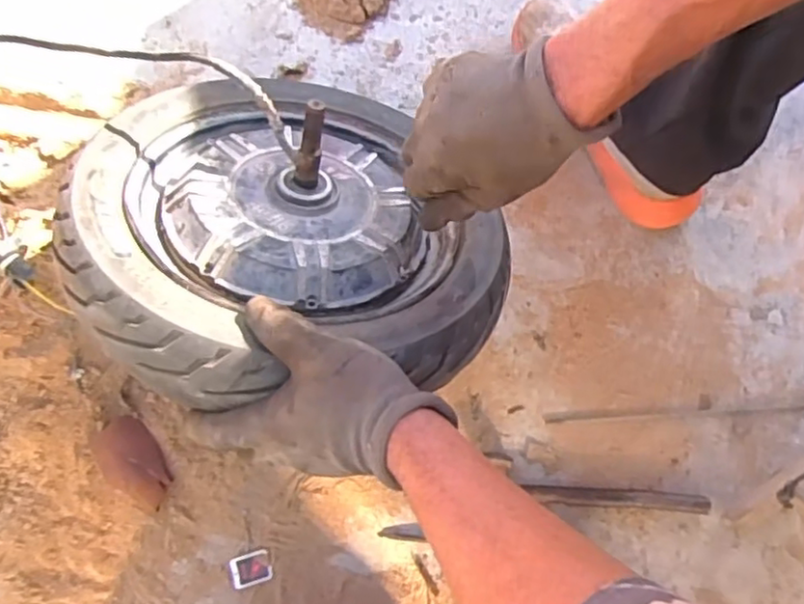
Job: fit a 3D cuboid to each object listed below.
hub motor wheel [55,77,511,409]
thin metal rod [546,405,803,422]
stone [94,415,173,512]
[{"bbox_3d":[-0.087,-0.069,0.528,0.334,0.168,0.334,9,47,-10],"label":"hub motor wheel"},{"bbox_3d":[0.298,0.111,0.656,0.298,0.004,0.012,-3,77,-2],"label":"thin metal rod"},{"bbox_3d":[-0.257,0.155,0.620,0.049,0.027,0.089,-30,79,-8],"label":"stone"}]

